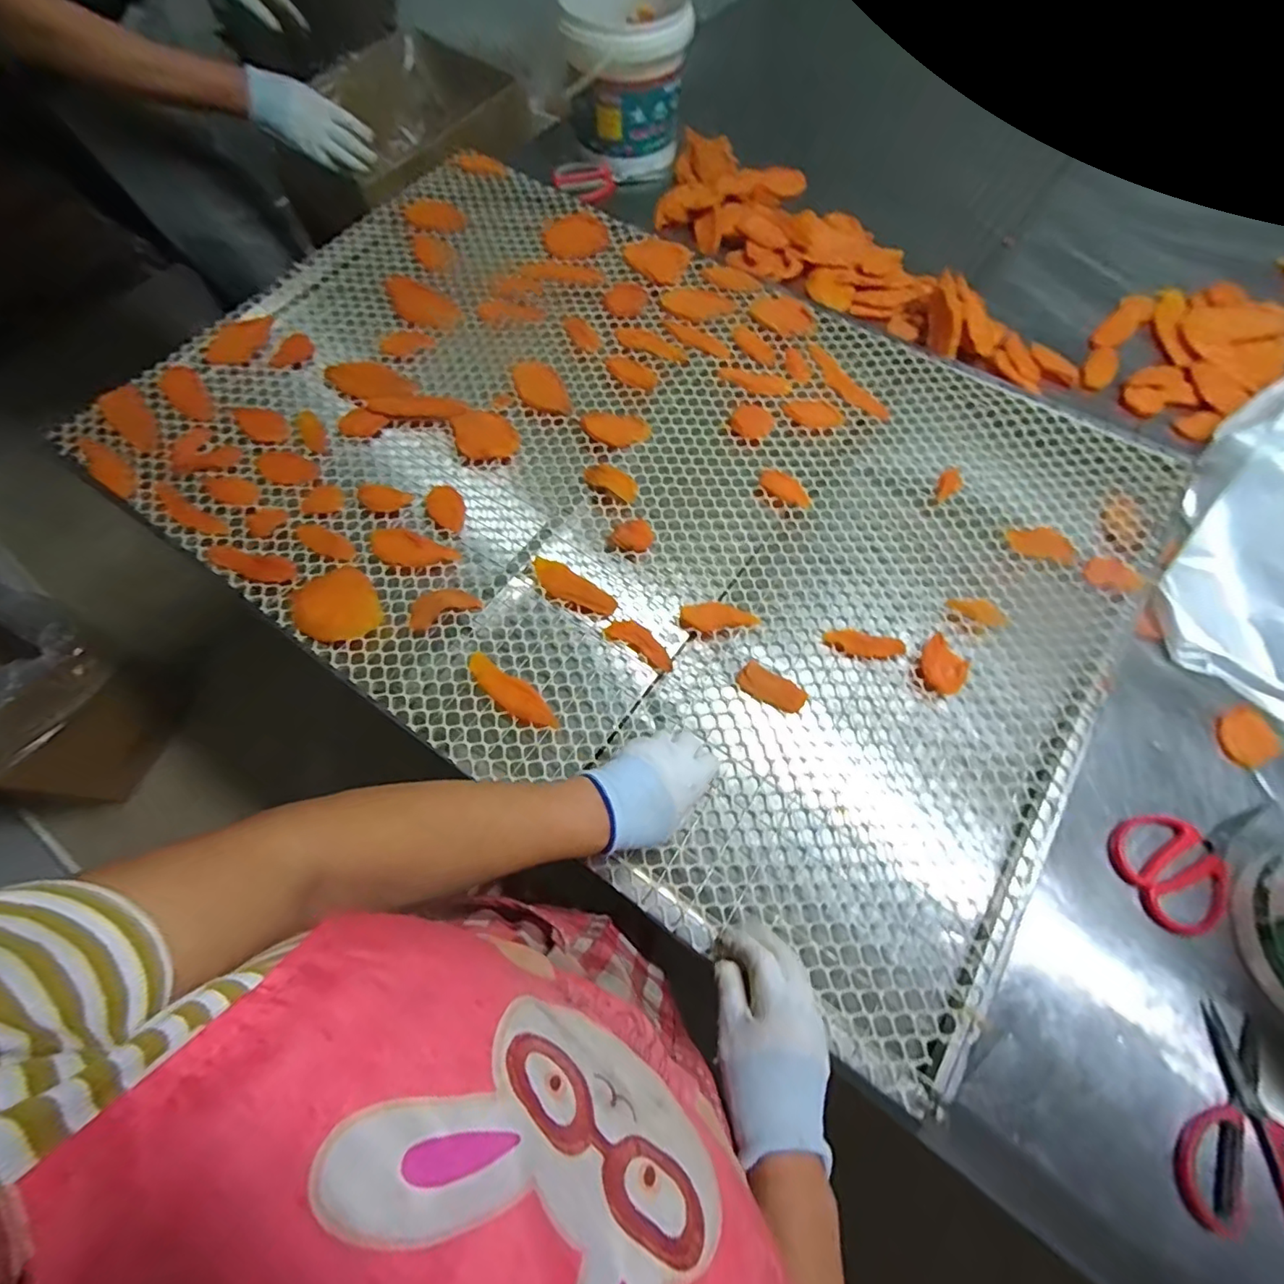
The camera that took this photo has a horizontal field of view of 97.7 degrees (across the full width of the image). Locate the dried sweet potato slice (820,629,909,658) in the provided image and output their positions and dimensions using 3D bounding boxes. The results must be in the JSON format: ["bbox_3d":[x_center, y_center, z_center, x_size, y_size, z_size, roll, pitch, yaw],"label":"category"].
[{"bbox_3d":[0.237,0.003,0.602,0.082,0.015,0.028,13,68,5],"label":"dried sweet potato slice"}]

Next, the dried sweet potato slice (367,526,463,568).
[{"bbox_3d":[-0.266,-0.107,0.653,0.110,0.004,0.046,16,68,7],"label":"dried sweet potato slice"}]

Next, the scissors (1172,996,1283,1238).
[{"bbox_3d":[0.486,0.385,0.449,0.116,0.021,0.148,12,68,5],"label":"scissors"}]

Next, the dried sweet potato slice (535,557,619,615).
[{"bbox_3d":[-0.078,-0.060,0.629,0.102,0.011,0.037,30,71,12],"label":"dried sweet potato slice"}]

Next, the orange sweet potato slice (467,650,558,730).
[{"bbox_3d":[-0.136,0.052,0.579,0.117,0.012,0.034,31,71,12],"label":"orange sweet potato slice"}]

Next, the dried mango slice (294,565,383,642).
[{"bbox_3d":[-0.340,-0.040,0.624,0.081,0.009,0.093,-28,70,-11],"label":"dried mango slice"}]

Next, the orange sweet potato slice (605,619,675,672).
[{"bbox_3d":[0.000,0.001,0.615,0.081,0.006,0.032,31,71,12],"label":"orange sweet potato slice"}]

